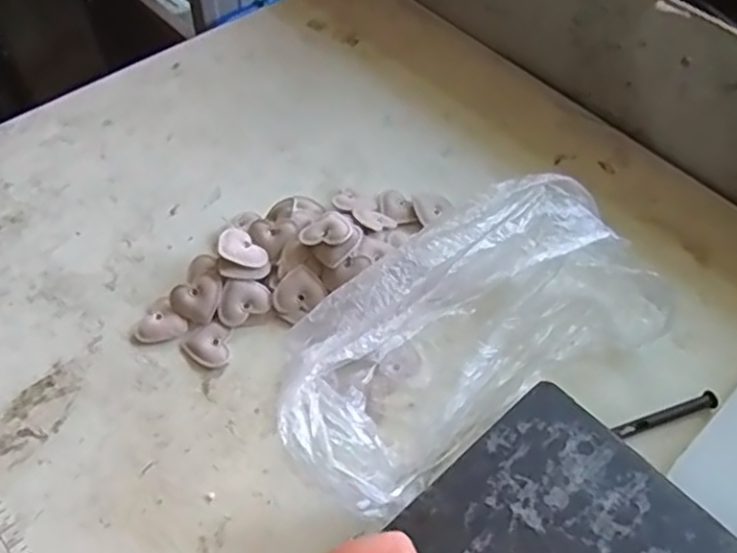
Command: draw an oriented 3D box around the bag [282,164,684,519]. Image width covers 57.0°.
[{"bbox_3d":[0.059,0.030,0.374,0.230,0.076,0.091,-27,59,-21],"label":"bag"}]

